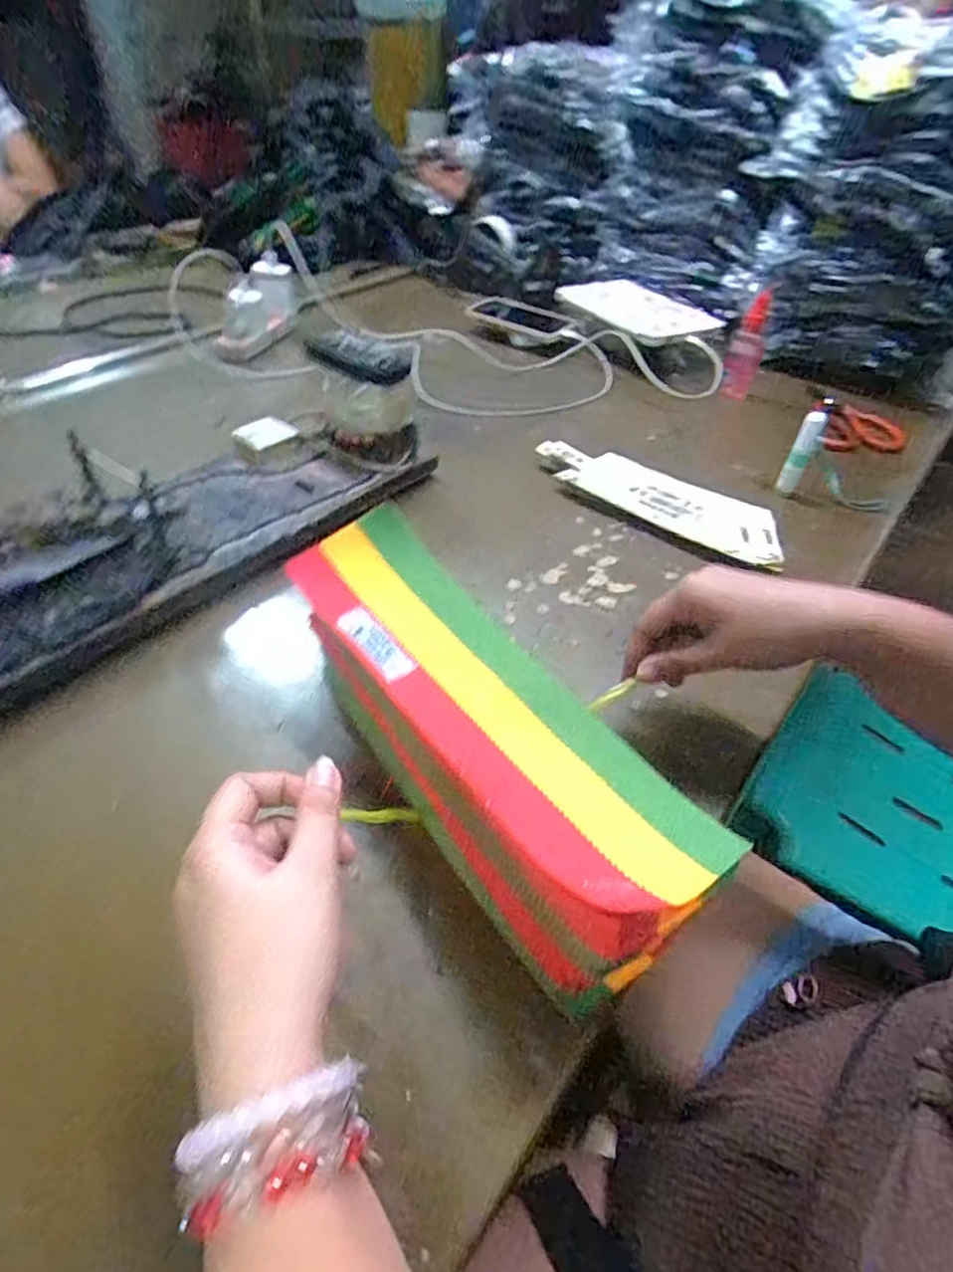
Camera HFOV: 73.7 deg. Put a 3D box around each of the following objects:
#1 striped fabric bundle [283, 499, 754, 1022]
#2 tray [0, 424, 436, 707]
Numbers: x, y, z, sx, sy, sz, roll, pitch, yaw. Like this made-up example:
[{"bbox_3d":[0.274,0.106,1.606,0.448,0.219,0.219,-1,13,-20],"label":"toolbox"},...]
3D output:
[{"bbox_3d":[-0.002,0.048,0.360,0.085,0.096,0.288,-28,54,-25],"label":"striped fabric bundle"},{"bbox_3d":[-0.250,-0.078,0.508,0.148,0.073,0.504,32,51,26],"label":"tray"}]

